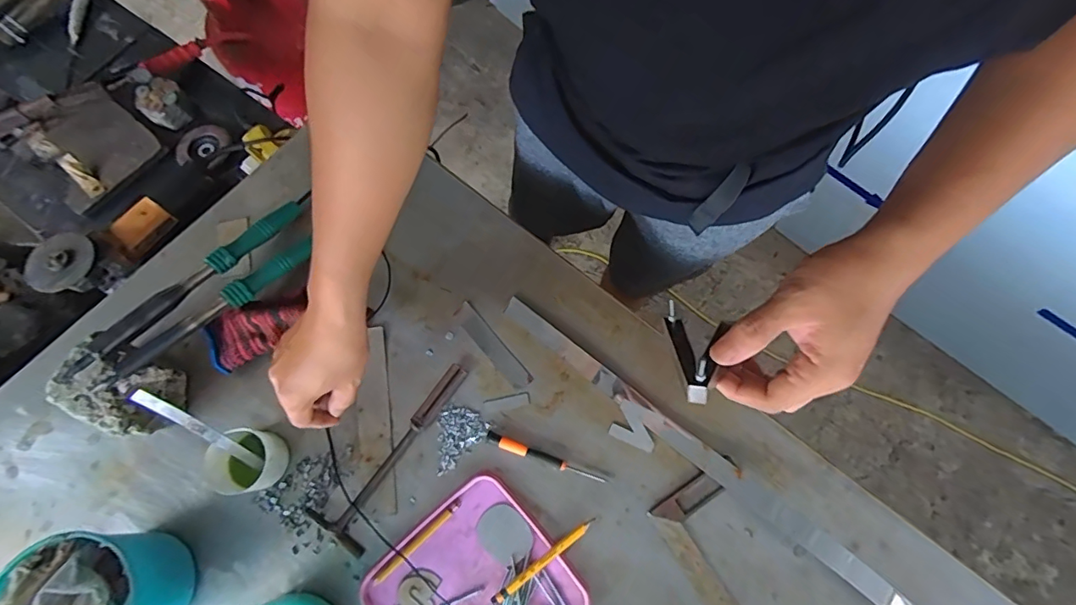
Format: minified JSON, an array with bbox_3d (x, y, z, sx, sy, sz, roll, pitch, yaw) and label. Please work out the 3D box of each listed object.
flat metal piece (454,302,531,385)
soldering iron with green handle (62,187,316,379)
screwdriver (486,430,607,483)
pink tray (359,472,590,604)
[{"bbox_3d":[-0.057,0.053,0.604,0.024,0.006,0.125,-40,78,-8],"label":"flat metal piece"},{"bbox_3d":[-0.396,-0.030,0.580,0.024,0.024,0.301,35,61,10],"label":"soldering iron with green handle"},{"bbox_3d":[0.007,0.177,0.558,0.140,0.013,0.013,21,74,7],"label":"screwdriver"},{"bbox_3d":[-0.066,0.309,0.520,0.186,0.009,0.185,-41,77,-11],"label":"pink tray"}]

